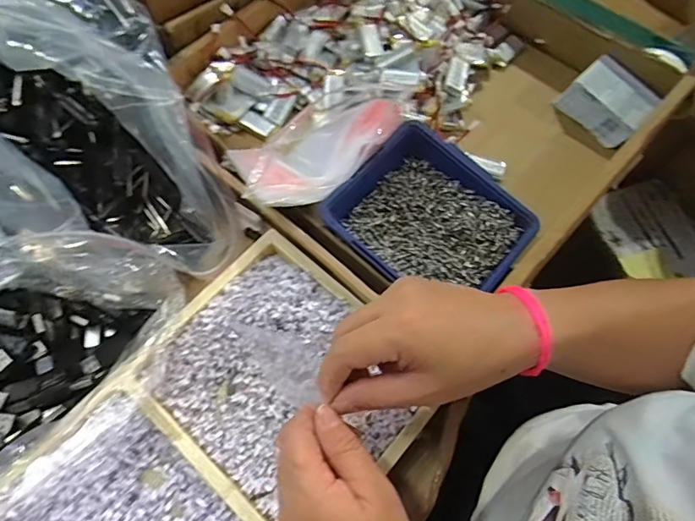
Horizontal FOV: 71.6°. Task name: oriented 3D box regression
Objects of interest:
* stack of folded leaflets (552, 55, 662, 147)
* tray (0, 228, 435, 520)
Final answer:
[{"bbox_3d":[0.252,-0.154,0.463,0.063,0.033,0.072,-41,72,-15],"label":"stack of folded leaflets"},{"bbox_3d":[-0.099,0.143,0.333,0.194,0.029,0.322,39,73,16],"label":"tray"}]

